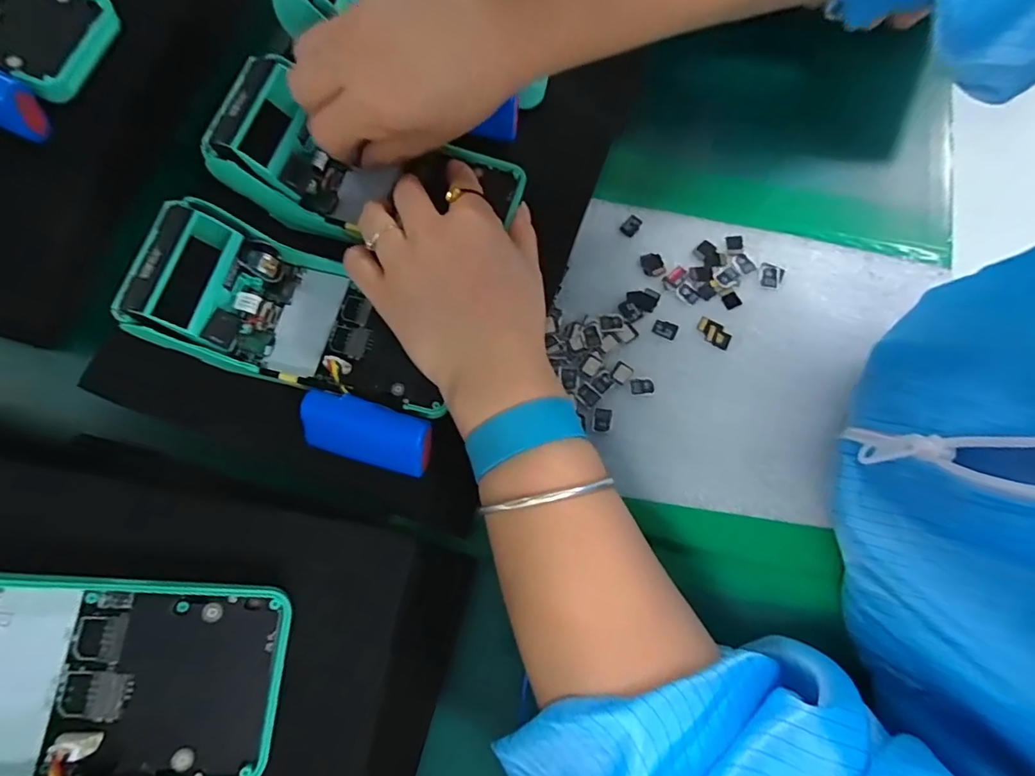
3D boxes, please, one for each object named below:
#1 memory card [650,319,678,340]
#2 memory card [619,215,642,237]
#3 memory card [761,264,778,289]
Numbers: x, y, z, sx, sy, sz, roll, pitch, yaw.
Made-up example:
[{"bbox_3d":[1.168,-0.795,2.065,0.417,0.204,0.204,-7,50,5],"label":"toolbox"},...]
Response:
[{"bbox_3d":[0.094,-0.038,0.323,0.015,0.004,0.011,26,79,8],"label":"memory card"},{"bbox_3d":[0.078,-0.110,0.345,0.010,0.004,0.015,41,84,10],"label":"memory card"},{"bbox_3d":[0.164,-0.073,0.330,0.010,0.004,0.016,1,79,9],"label":"memory card"}]

